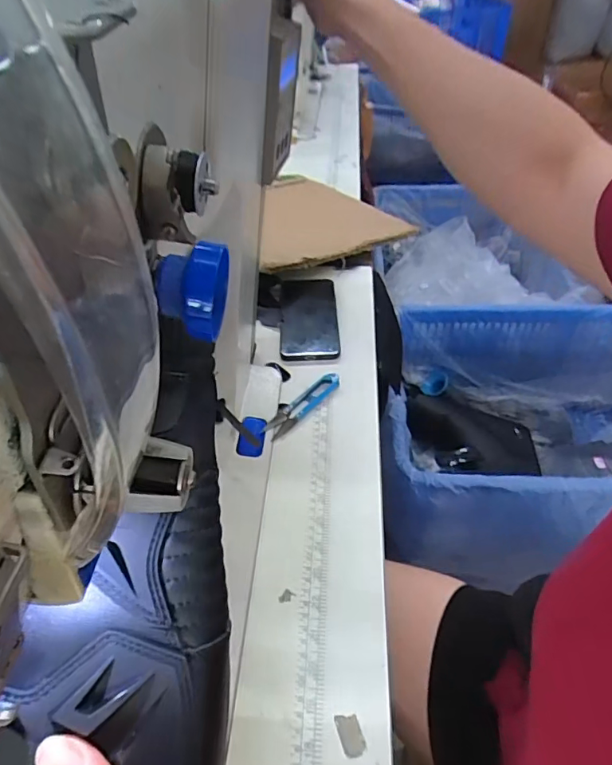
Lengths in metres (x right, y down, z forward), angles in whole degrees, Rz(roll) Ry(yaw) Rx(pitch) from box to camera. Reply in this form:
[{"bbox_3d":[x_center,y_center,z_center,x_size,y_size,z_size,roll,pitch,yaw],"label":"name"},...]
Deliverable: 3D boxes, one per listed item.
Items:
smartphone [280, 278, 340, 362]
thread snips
[{"bbox_3d":[0.004,-0.097,0.688,0.077,0.009,0.178,-2,46,0],"label":"smartphone"},{"bbox_3d":[-0.002,0.025,0.572,0.027,0.008,0.118,31,54,28],"label":"thread snips"}]

